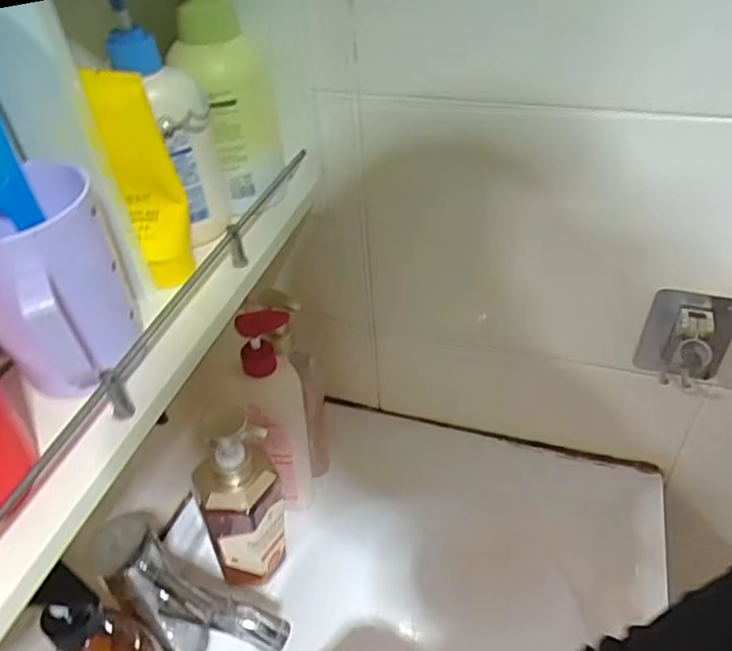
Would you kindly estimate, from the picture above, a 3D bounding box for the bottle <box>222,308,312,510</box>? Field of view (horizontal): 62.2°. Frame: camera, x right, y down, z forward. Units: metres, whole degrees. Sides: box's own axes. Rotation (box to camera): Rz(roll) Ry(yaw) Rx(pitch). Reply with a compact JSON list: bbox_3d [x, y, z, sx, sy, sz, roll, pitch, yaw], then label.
[{"bbox_3d":[-0.092,0.096,0.600,0.069,0.248,0.055,-18,43,-15],"label":"bottle"}]

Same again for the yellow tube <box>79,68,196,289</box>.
[{"bbox_3d":[-0.143,-0.092,0.400,0.036,0.146,0.025,-21,44,-18],"label":"yellow tube"}]

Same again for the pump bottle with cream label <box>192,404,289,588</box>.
[{"bbox_3d":[-0.115,0.159,0.552,0.072,0.192,0.060,-21,44,-18],"label":"pump bottle with cream label"}]

